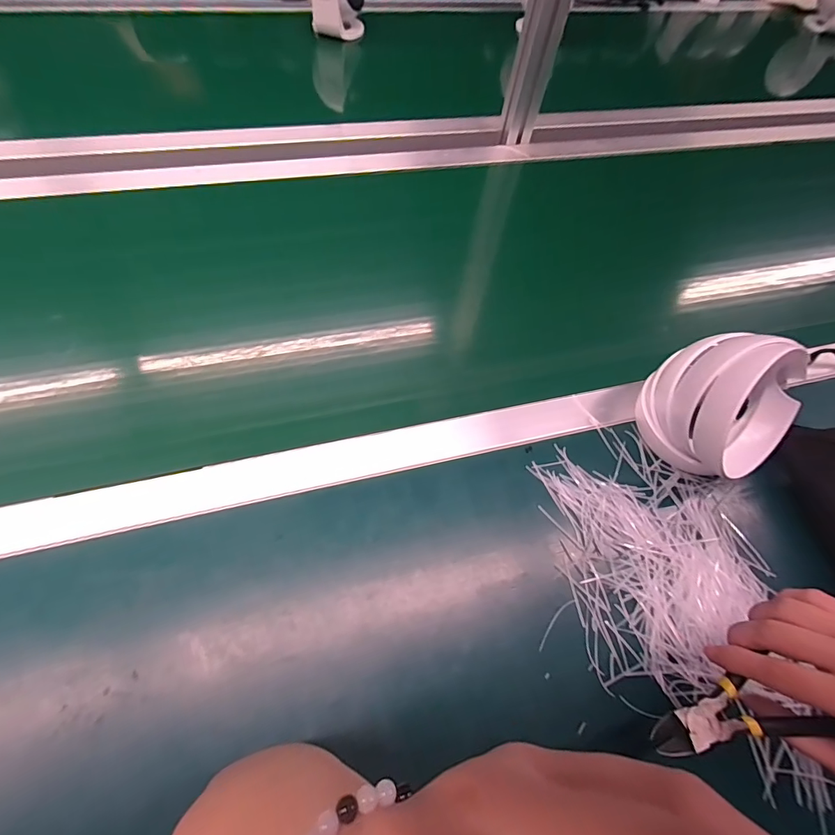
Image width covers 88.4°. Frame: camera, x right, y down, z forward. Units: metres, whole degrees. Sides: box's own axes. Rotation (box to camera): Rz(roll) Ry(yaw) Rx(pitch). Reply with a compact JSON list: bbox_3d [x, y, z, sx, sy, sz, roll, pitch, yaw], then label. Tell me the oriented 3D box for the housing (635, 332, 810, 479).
[{"bbox_3d":[0.274,-0.012,0.377,0.107,0.126,0.099,-10,62,-11],"label":"housing"}]

